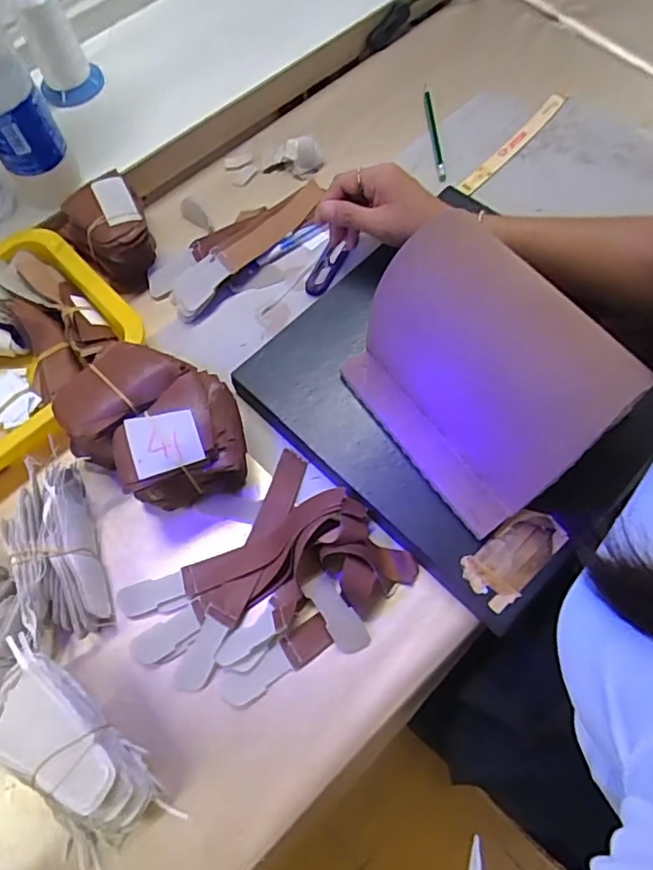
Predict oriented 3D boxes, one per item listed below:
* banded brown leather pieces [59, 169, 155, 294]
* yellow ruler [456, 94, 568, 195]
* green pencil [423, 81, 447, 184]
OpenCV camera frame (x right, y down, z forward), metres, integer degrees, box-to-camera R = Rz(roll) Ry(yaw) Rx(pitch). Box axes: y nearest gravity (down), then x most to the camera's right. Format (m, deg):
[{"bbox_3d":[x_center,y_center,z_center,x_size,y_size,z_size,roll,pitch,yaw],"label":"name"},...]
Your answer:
[{"bbox_3d":[-0.207,-0.197,0.576,0.075,0.066,0.090,-34,69,-12],"label":"banded brown leather pieces"},{"bbox_3d":[0.204,-0.317,0.639,0.017,0.005,0.176,42,75,6],"label":"yellow ruler"},{"bbox_3d":[0.119,-0.336,0.653,0.011,0.012,0.148,-3,66,1],"label":"green pencil"}]

